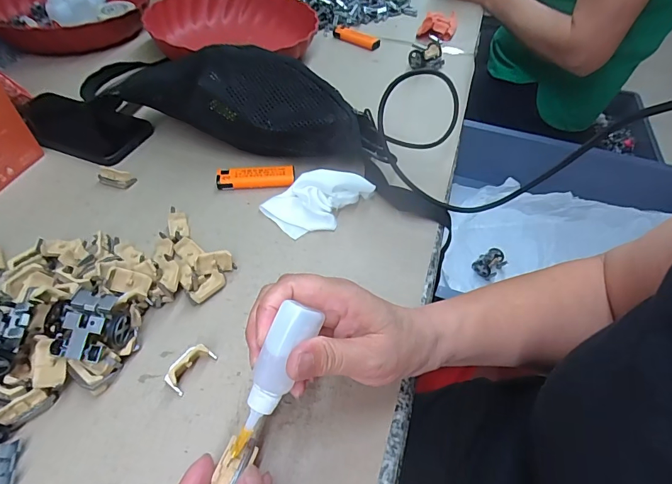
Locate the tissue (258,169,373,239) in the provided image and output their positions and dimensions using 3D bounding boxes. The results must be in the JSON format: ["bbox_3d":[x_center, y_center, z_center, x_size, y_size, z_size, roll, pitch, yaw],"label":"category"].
[{"bbox_3d":[-0.014,-0.041,0.402,0.107,0.037,0.047,-12,51,-12],"label":"tissue"}]

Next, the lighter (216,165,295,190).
[{"bbox_3d":[-0.085,-0.068,0.438,0.080,0.016,0.022,-2,49,-4],"label":"lighter"}]

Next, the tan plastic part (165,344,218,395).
[{"bbox_3d":[-0.105,0.089,0.296,0.016,0.015,0.036,29,54,21],"label":"tan plastic part"}]

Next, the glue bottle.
[{"bbox_3d":[-0.031,0.069,0.228,0.018,0.019,0.072,25,94,18],"label":"glue bottle"}]

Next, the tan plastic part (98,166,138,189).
[{"bbox_3d":[-0.232,-0.067,0.429,0.037,0.015,0.016,4,49,1],"label":"tan plastic part"}]

